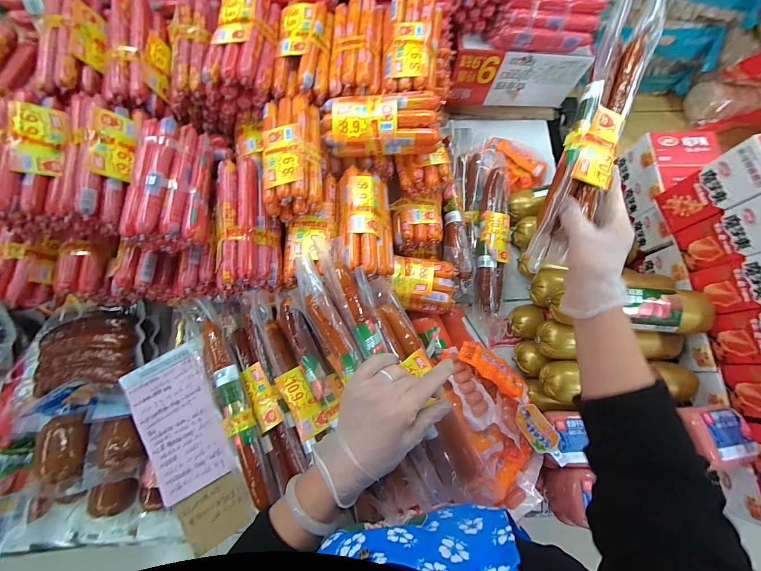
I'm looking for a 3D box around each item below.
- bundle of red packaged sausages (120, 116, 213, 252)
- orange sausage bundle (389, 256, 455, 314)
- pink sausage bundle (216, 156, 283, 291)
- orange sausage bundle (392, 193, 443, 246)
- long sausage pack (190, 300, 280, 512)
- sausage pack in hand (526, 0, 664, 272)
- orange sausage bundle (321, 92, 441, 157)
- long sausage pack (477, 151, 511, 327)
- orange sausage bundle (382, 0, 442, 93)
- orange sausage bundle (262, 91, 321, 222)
[{"bbox_3d":[-0.263,-0.126,0.409,0.072,0.065,0.159,-2,75,-2],"label":"bundle of red packaged sausages"},{"bbox_3d":[0.063,-0.002,0.482,0.093,0.028,0.079,4,75,0],"label":"orange sausage bundle"},{"bbox_3d":[-0.179,-0.080,0.423,0.080,0.054,0.159,-4,75,-2],"label":"pink sausage bundle"},{"bbox_3d":[0.063,-0.103,0.510,0.080,0.034,0.076,3,75,-1],"label":"orange sausage bundle"},{"bbox_3d":[-0.200,0.146,0.427,0.040,0.032,0.275,-24,77,-7],"label":"long sausage pack"},{"bbox_3d":[0.259,-0.181,0.390,0.059,0.029,0.338,20,93,4],"label":"sausage pack in hand"},{"bbox_3d":[0.000,-0.219,0.440,0.153,0.048,0.064,-2,75,-2],"label":"orange sausage bundle"},{"bbox_3d":[0.206,-0.098,0.572,0.057,0.048,0.306,8,75,1],"label":"long sausage pack"},{"bbox_3d":[0.046,-0.345,0.461,0.082,0.033,0.146,3,75,-1],"label":"orange sausage bundle"},{"bbox_3d":[-0.113,-0.170,0.430,0.078,0.053,0.160,-5,75,-3],"label":"orange sausage bundle"}]

